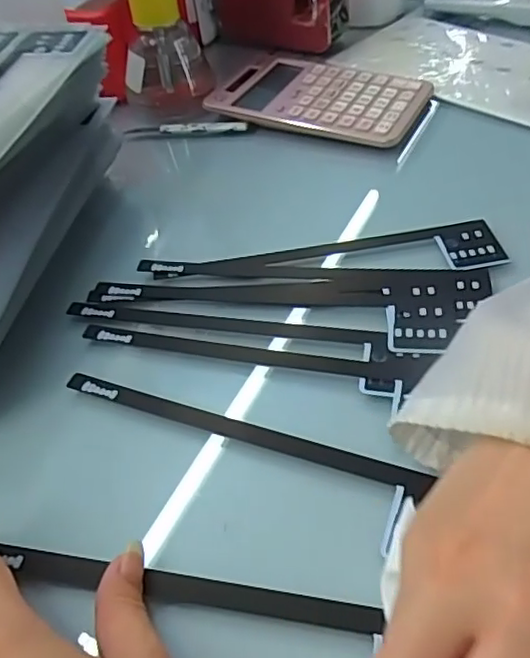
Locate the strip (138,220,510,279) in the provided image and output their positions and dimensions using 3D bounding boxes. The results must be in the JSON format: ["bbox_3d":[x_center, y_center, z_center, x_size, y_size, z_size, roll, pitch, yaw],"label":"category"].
[{"bbox_3d":[0.034,-0.052,0.401,0.232,0.007,0.040,-2,46,4],"label":"strip"}]

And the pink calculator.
[{"bbox_3d":[0.049,-0.205,0.531,0.175,0.010,0.108,21,50,25],"label":"pink calculator"}]

